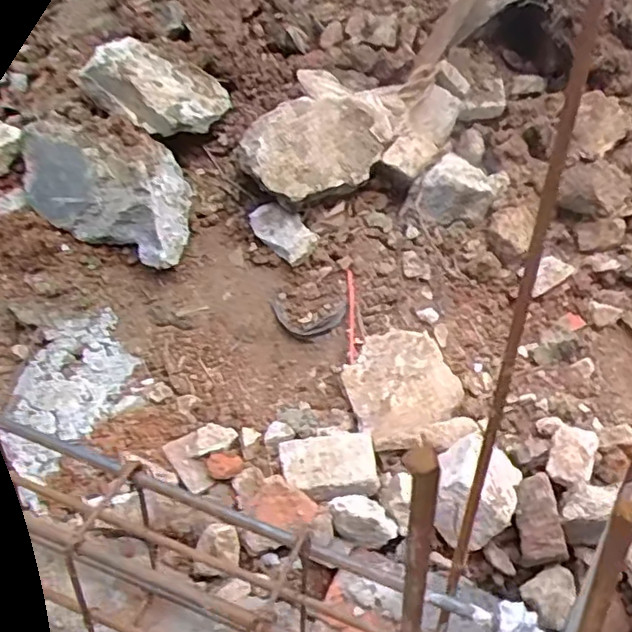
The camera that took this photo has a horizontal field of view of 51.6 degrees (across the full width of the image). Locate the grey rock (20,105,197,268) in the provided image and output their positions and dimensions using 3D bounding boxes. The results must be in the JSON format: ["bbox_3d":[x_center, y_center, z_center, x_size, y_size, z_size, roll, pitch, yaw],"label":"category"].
[{"bbox_3d":[-0.289,-0.187,0.906,0.245,0.141,0.118,16,37,12],"label":"grey rock"}]

